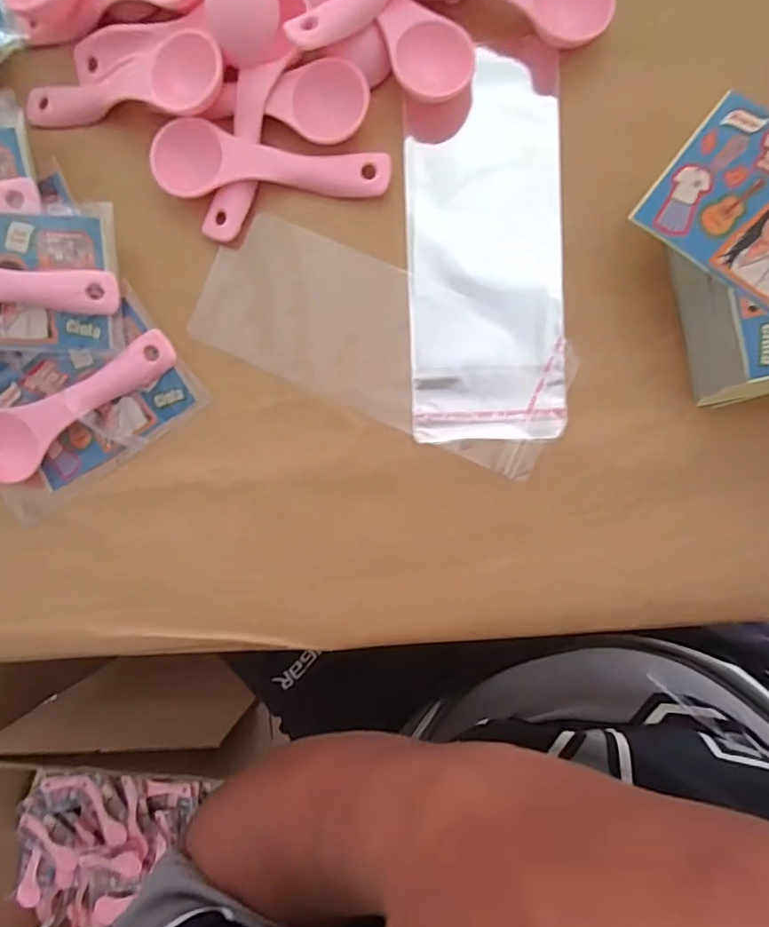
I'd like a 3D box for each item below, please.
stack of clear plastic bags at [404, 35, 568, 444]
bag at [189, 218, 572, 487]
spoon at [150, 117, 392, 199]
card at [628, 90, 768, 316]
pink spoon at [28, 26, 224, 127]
[{"bbox_3d":[0.047,-0.104,0.253,0.071,0.008,0.186,-1,88,6],"label":"stack of clear plastic bags"},{"bbox_3d":[0.000,-0.057,0.253,0.170,0.008,0.069,25,94,4],"label":"bag"},{"bbox_3d":[-0.054,-0.142,0.253,0.111,0.011,0.033,3,93,5],"label":"spoon"},{"bbox_3d":[0.150,-0.093,0.205,0.089,0.004,0.060,38,95,3],"label":"card"},{"bbox_3d":[-0.126,-0.180,0.257,0.108,0.012,0.033,-1,92,18],"label":"pink spoon"}]

